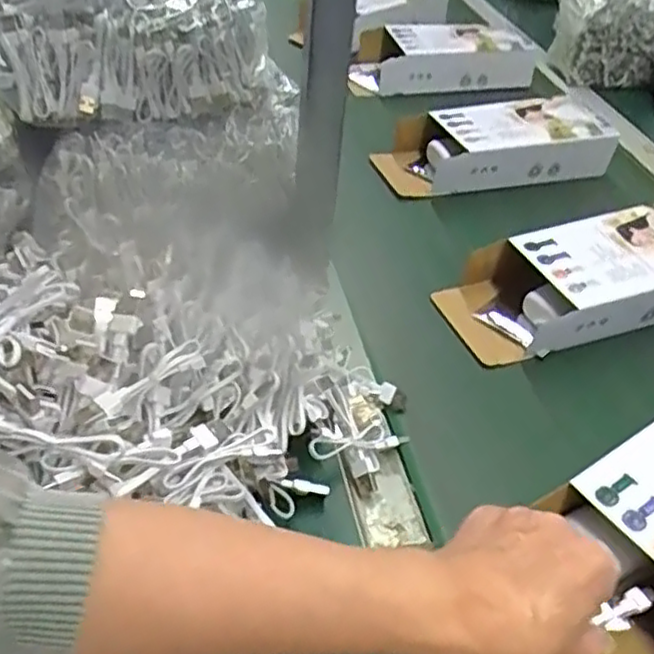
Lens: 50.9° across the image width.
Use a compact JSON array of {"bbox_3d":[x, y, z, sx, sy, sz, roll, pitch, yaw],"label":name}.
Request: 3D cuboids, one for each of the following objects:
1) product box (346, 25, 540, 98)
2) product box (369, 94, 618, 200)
[{"bbox_3d":[0.154,-0.368,0.943,0.256,0.055,0.110,-3,45,-10],"label":"product box"},{"bbox_3d":[0.185,-0.204,0.758,0.239,0.044,0.106,-11,47,-17],"label":"product box"}]

